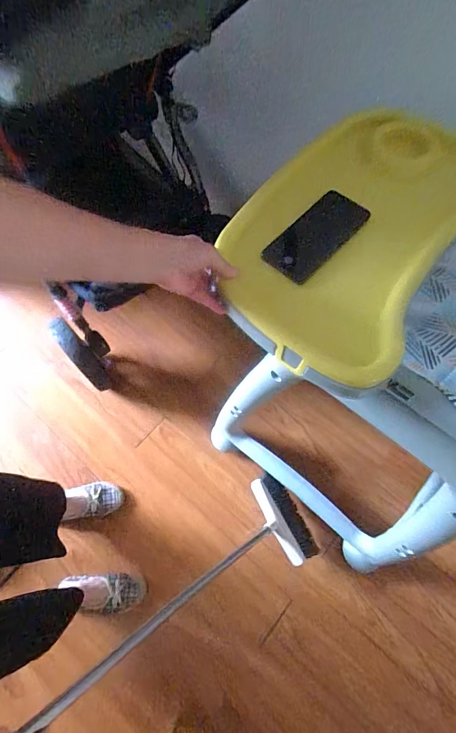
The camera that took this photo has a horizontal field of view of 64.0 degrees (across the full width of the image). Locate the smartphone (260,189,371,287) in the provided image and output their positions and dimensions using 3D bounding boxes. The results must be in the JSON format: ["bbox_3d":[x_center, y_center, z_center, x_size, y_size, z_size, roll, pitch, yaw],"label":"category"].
[{"bbox_3d":[0.125,-0.185,0.519,0.073,0.011,0.154,45,82,4],"label":"smartphone"}]

